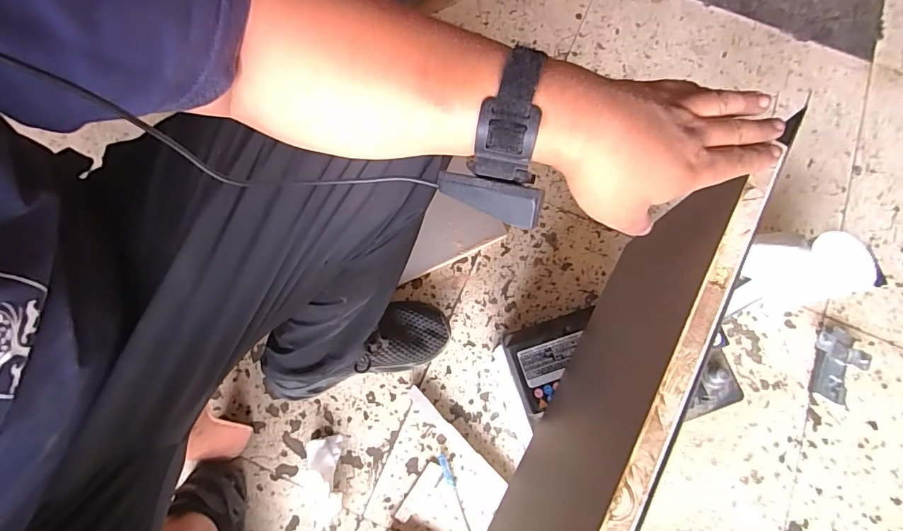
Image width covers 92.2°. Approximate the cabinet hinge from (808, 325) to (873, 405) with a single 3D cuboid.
[{"bbox_3d":[0.640,0.159,0.712,0.079,0.033,0.125,11,75,2],"label":"cabinet hinge"}]

